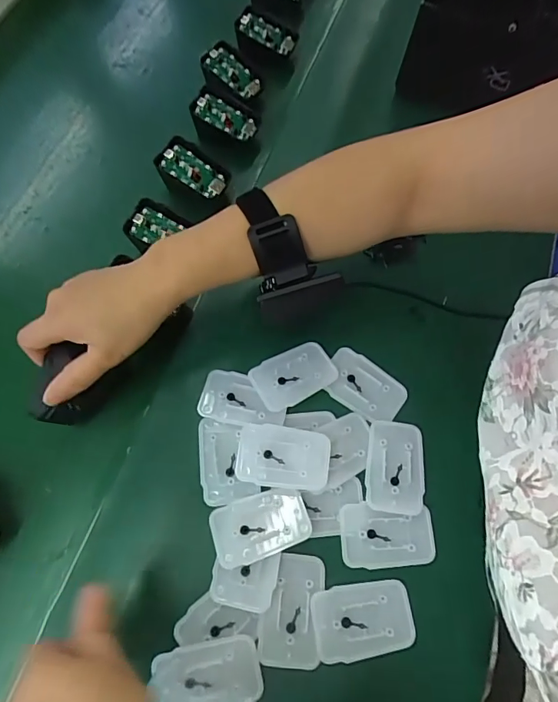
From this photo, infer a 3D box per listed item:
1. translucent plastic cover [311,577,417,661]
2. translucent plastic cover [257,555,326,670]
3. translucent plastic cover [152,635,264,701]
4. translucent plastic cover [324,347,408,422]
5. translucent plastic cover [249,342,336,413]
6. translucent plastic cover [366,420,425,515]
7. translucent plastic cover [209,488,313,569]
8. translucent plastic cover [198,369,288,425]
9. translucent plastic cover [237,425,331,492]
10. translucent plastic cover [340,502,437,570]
[{"bbox_3d":[0.059,0.187,0.315,0.068,0.004,0.044,-7,67,-3],"label":"translucent plastic cover"},{"bbox_3d":[0.009,0.181,0.318,0.042,0.007,0.069,6,67,2],"label":"translucent plastic cover"},{"bbox_3d":[-0.047,0.216,0.300,0.067,0.009,0.041,-13,68,-5],"label":"translucent plastic cover"},{"bbox_3d":[0.071,0.030,0.382,0.068,0.004,0.045,35,71,13],"label":"translucent plastic cover"},{"bbox_3d":[0.013,0.020,0.381,0.068,0.010,0.045,-29,70,-11],"label":"translucent plastic cover"},{"bbox_3d":[0.091,0.090,0.355,0.043,0.004,0.069,6,67,3],"label":"translucent plastic cover"},{"bbox_3d":[-0.013,0.129,0.336,0.070,0.011,0.043,-16,68,-7],"label":"translucent plastic cover"},{"bbox_3d":[-0.029,0.040,0.373,0.070,0.009,0.042,11,68,4],"label":"translucent plastic cover"},{"bbox_3d":[0.003,0.082,0.351,0.070,0.014,0.043,7,67,3],"label":"translucent plastic cover"},{"bbox_3d":[0.081,0.136,0.336,0.068,0.004,0.043,-1,67,-1],"label":"translucent plastic cover"}]

